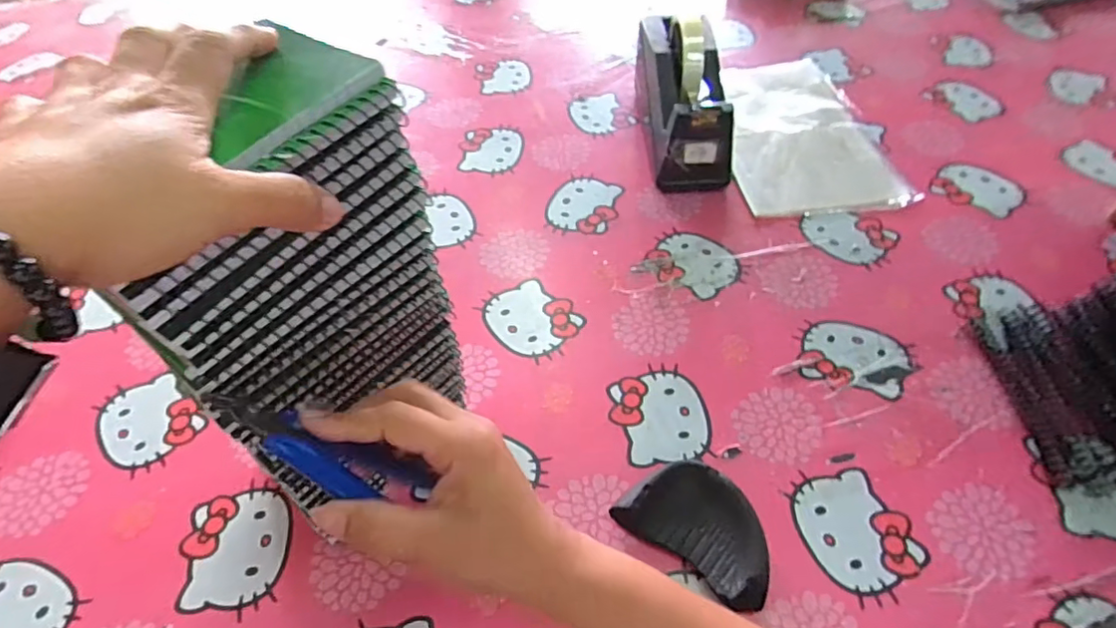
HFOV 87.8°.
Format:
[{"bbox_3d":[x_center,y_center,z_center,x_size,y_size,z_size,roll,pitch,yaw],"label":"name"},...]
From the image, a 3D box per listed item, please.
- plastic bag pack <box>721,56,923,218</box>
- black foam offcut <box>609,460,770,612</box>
[{"bbox_3d":[0.270,-0.216,0.670,0.173,0.008,0.282,-6,53,-3],"label":"plastic bag pack"},{"bbox_3d":[0.099,0.142,0.392,0.102,0.030,0.067,31,60,23],"label":"black foam offcut"}]

